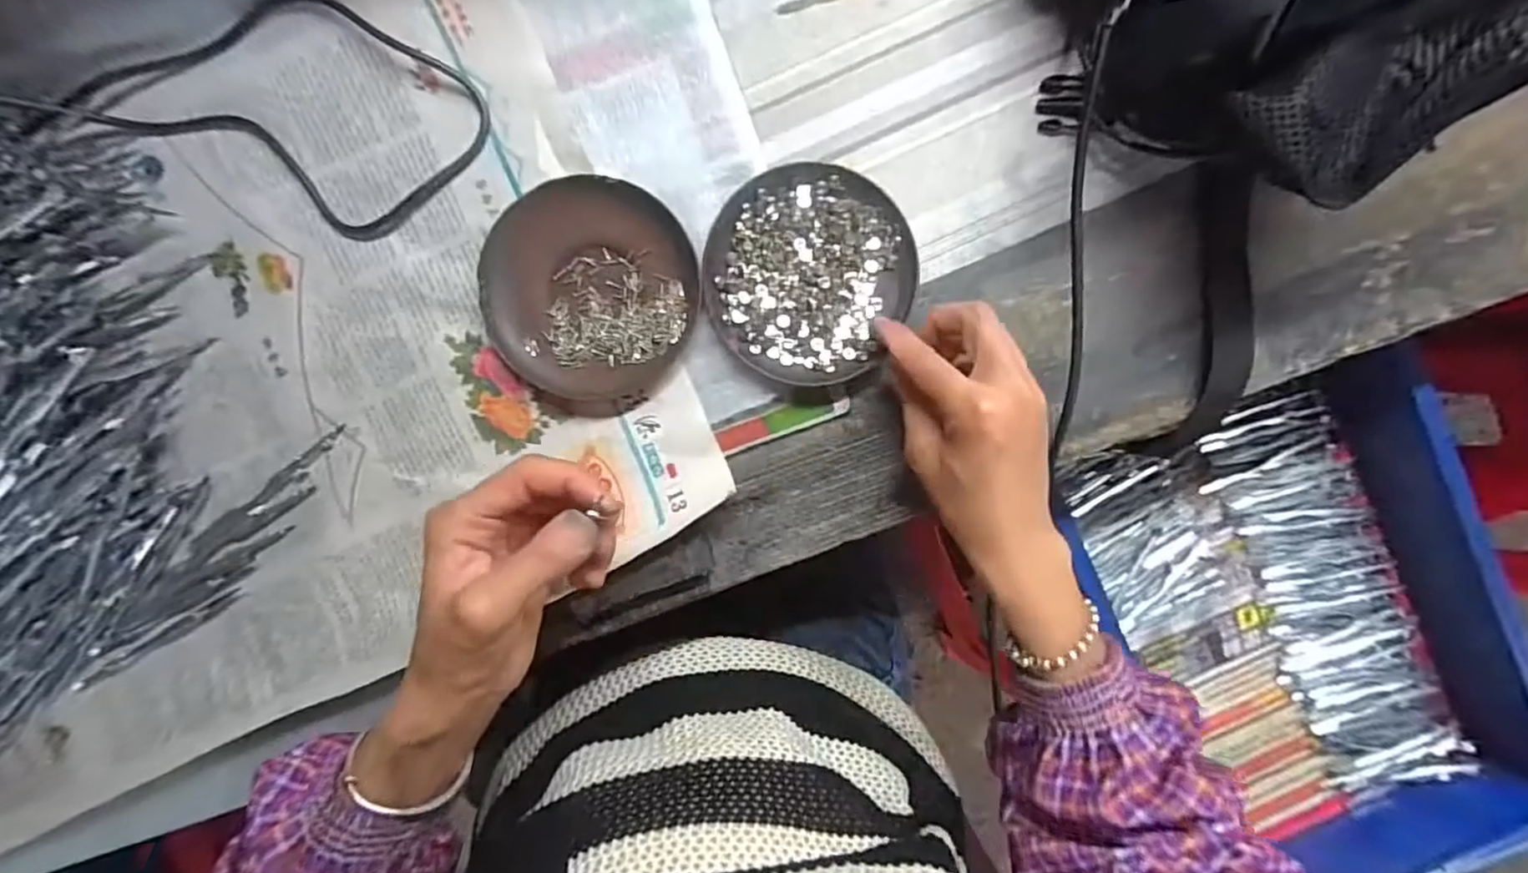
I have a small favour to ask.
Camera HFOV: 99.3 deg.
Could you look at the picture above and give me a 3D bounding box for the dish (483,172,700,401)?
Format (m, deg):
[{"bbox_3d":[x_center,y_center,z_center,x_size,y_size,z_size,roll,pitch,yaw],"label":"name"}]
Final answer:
[{"bbox_3d":[-0.095,-0.081,0.358,0.115,0.012,0.115,0,92,-1],"label":"dish"}]

